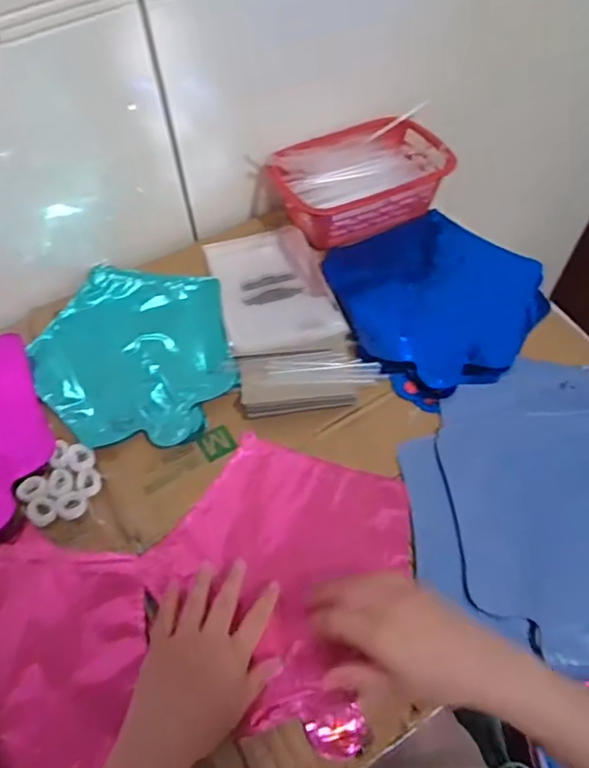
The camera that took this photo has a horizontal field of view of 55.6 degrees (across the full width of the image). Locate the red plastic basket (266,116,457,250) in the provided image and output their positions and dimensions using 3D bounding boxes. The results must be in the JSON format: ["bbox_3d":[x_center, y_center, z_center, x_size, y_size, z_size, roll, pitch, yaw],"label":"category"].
[{"bbox_3d":[0.076,-0.265,0.715,0.226,0.059,0.157,-24,61,-14],"label":"red plastic basket"}]

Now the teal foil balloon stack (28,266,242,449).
[{"bbox_3d":[-0.175,-0.035,0.610,0.204,0.025,0.239,-12,59,-7],"label":"teal foil balloon stack"}]

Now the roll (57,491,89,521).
[{"bbox_3d":[-0.202,0.110,0.507,0.027,0.004,0.025,0,58,0],"label":"roll"}]

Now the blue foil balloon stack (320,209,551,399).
[{"bbox_3d":[0.166,-0.099,0.636,0.228,0.022,0.232,-17,60,-10],"label":"blue foil balloon stack"}]

